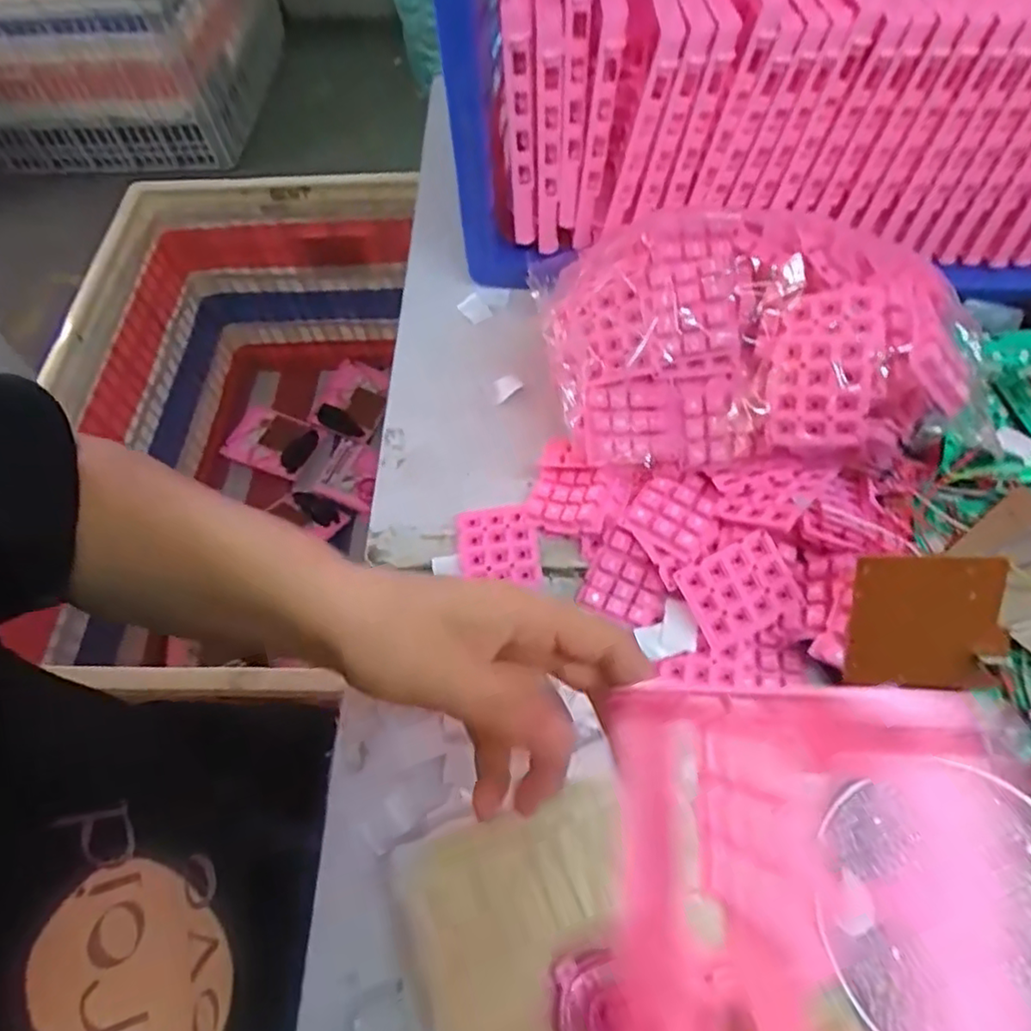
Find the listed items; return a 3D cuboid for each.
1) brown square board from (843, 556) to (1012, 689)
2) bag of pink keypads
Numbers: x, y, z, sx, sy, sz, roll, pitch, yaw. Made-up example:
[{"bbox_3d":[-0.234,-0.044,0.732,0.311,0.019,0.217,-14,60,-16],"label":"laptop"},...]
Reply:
[{"bbox_3d":[0.207,0.054,0.330,0.069,0.070,0.004,-2,17,22],"label":"brown square board"},{"bbox_3d":[0.134,-0.108,0.406,0.231,0.103,0.163,5,62,7],"label":"bag of pink keypads"}]

